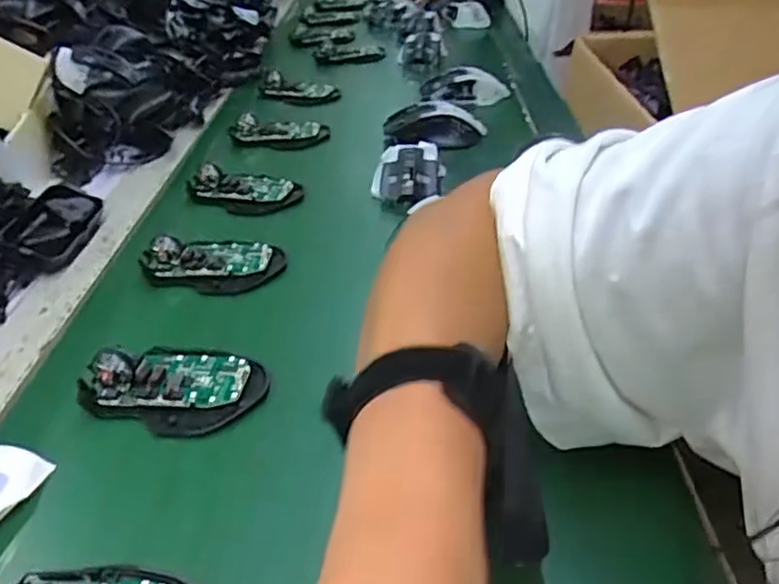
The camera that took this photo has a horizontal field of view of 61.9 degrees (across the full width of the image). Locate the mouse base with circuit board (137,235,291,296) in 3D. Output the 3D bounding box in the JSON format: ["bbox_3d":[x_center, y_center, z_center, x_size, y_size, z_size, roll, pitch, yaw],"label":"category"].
[{"bbox_3d":[-0.147,-0.030,0.525,0.111,0.028,0.064,3,39,14],"label":"mouse base with circuit board"}]

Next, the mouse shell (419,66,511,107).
[{"bbox_3d":[0.104,-0.273,0.872,0.117,0.045,0.054,-6,37,1],"label":"mouse shell"}]

